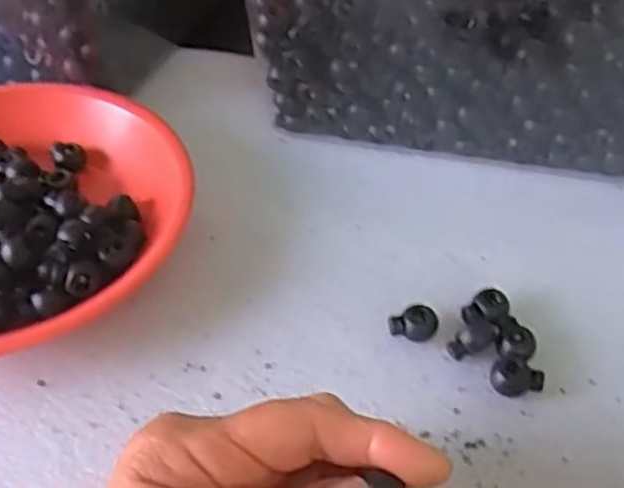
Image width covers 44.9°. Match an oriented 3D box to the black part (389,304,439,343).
[{"bbox_3d":[0.048,0.038,0.351,0.021,0.010,0.015,-12,49,-12],"label":"black part"}]

